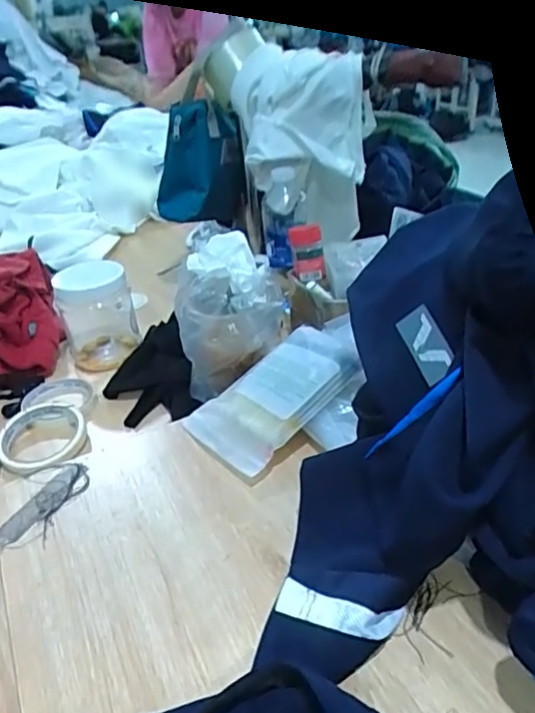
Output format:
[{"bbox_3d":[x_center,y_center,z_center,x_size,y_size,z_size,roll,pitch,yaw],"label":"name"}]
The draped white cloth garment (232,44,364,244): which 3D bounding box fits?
[{"bbox_3d":[0.048,-0.292,0.827,0.169,0.249,0.102,-3,33,3],"label":"draped white cloth garment"}]

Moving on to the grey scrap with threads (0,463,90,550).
[{"bbox_3d":[-0.197,0.131,0.511,0.045,0.005,0.097,6,34,16],"label":"grey scrap with threads"}]

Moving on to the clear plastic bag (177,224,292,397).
[{"bbox_3d":[-0.038,-0.045,0.608,0.113,0.175,0.078,-2,33,4],"label":"clear plastic bag"}]

